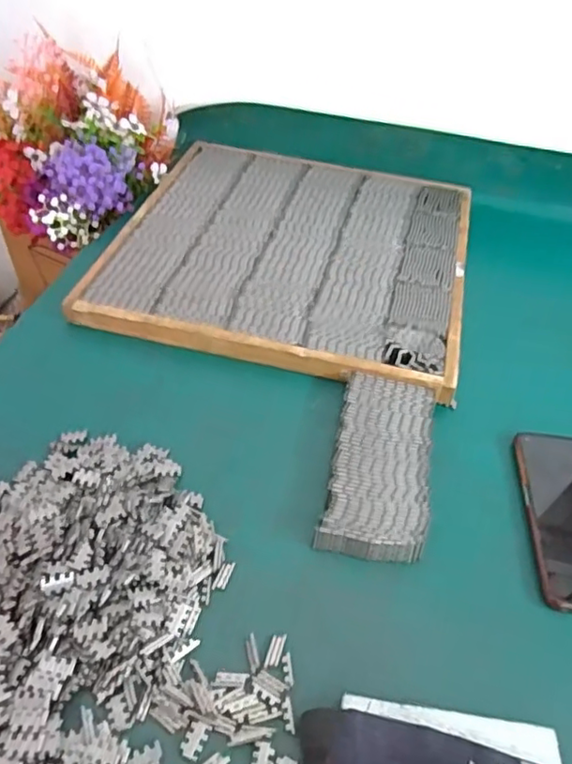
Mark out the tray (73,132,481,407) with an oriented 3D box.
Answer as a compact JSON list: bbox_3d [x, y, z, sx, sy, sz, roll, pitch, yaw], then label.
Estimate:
[{"bbox_3d":[0.012,-0.165,0.717,0.395,0.022,0.388,13,50,7],"label":"tray"}]

